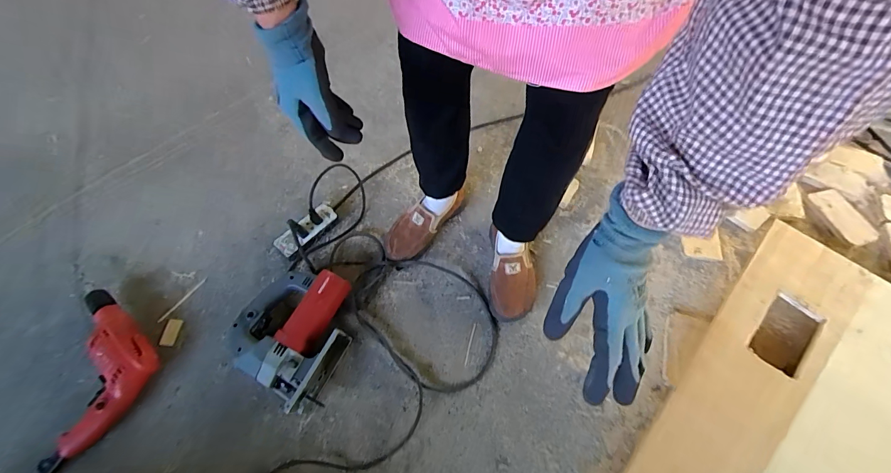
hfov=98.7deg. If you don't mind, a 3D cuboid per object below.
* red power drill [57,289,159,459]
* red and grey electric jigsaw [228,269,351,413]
[{"bbox_3d":[-0.600,0.233,0.695,0.120,0.066,0.282,-5,62,-3],"label":"red power drill"},{"bbox_3d":[-0.293,0.180,0.723,0.208,0.079,0.229,16,63,8],"label":"red and grey electric jigsaw"}]

